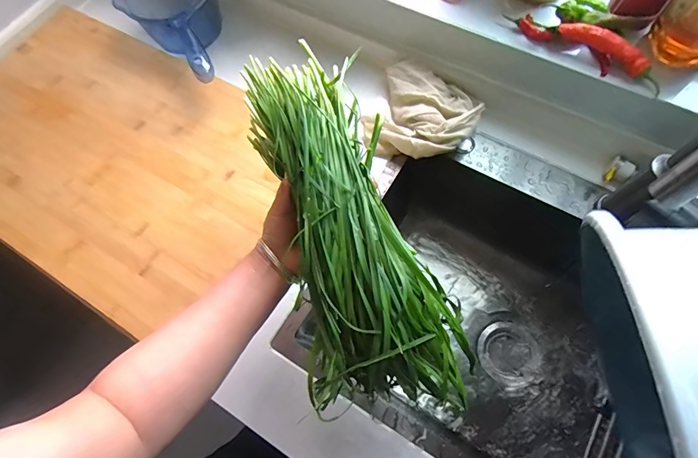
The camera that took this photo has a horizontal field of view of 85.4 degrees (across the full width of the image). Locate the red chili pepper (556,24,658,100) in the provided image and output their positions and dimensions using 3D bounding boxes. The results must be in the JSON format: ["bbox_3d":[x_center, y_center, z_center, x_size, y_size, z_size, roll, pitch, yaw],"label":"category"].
[{"bbox_3d":[0.345,-0.231,0.495,0.146,0.030,0.029,38,75,16],"label":"red chili pepper"}]

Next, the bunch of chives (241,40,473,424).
[{"bbox_3d":[0.000,0.005,0.359,0.147,0.091,0.333,-22,86,-5],"label":"bunch of chives"}]

